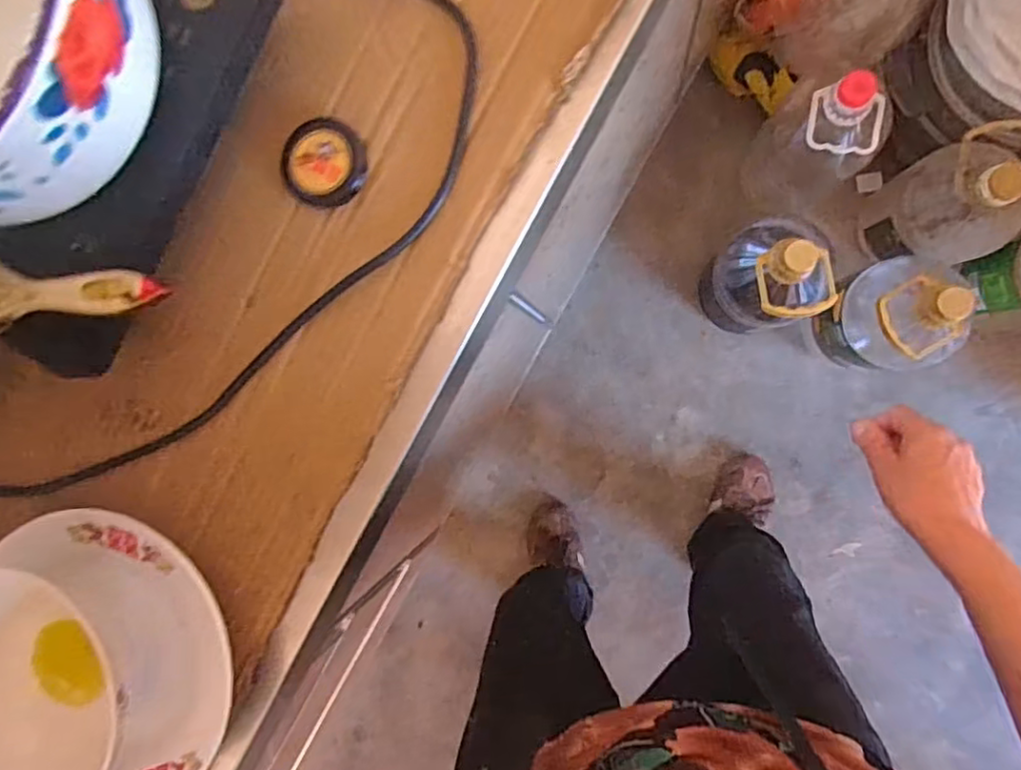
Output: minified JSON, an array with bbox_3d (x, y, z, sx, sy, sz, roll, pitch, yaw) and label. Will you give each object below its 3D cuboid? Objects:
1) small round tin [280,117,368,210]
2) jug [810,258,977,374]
[{"bbox_3d":[-0.118,-0.140,0.401,0.053,0.011,0.053,0,92,9],"label":"small round tin"},{"bbox_3d":[0.535,-0.097,0.906,0.140,0.294,0.147,-14,90,9],"label":"jug"}]

